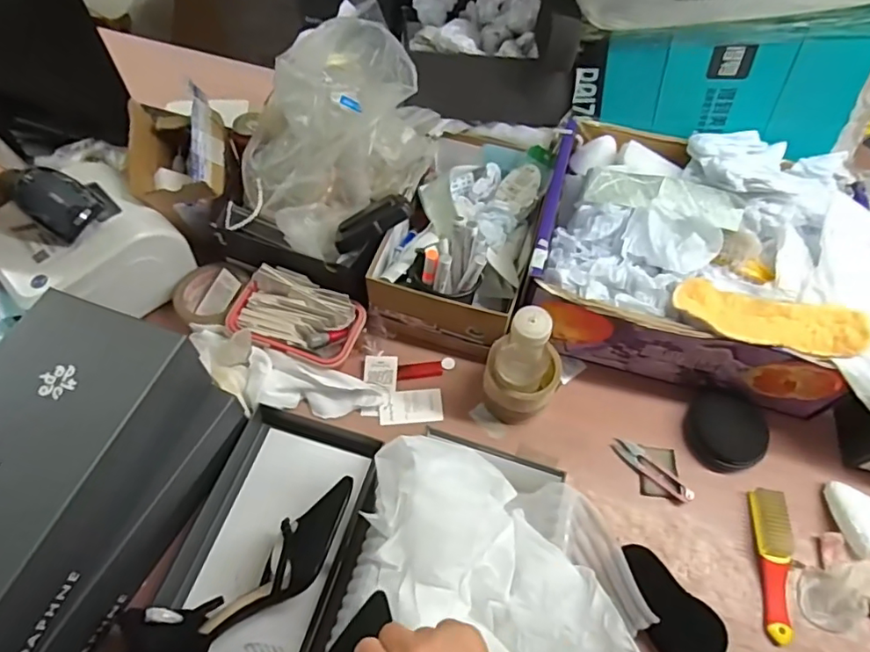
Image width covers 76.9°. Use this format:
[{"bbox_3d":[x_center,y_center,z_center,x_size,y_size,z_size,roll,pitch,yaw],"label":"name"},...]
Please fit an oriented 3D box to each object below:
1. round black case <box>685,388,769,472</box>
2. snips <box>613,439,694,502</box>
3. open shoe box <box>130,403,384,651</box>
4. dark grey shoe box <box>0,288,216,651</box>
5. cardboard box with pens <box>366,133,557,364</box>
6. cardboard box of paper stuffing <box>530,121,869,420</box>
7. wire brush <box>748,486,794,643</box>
[{"bbox_3d":[0.361,0.130,0.681,0.083,0.034,0.099,5,59,1],"label":"round black case"},{"bbox_3d":[0.263,0.174,0.661,0.024,0.014,0.103,-39,68,-22],"label":"snips"},{"bbox_3d":[-0.169,0.239,0.577,0.175,0.100,0.311,12,59,5],"label":"open shoe box"},{"bbox_3d":[-0.361,0.128,0.495,0.156,0.104,0.294,18,60,8],"label":"dark grey shoe box"},{"bbox_3d":[0.041,-0.132,0.758,0.178,0.144,0.312,17,60,8],"label":"cardboard box with pens"},{"bbox_3d":[0.329,-0.100,0.714,0.381,0.157,0.315,14,60,6],"label":"cardboard box of paper stuffing"},{"bbox_3d":[0.378,0.259,0.602,0.035,0.028,0.155,8,59,3],"label":"wire brush"}]

